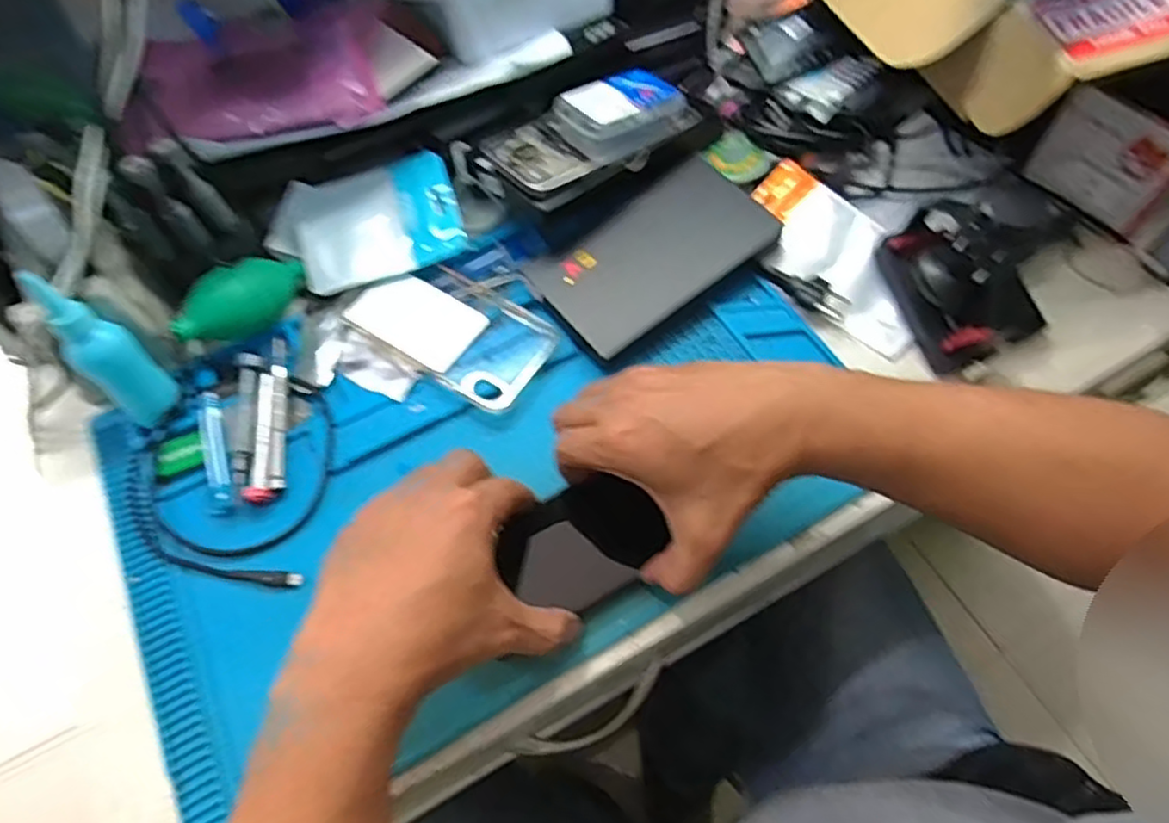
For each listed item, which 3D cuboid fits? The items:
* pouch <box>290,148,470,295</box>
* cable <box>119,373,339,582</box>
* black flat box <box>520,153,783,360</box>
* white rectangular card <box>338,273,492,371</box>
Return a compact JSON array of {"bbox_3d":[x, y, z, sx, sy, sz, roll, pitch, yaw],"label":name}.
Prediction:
[{"bbox_3d":[-0.157,-0.143,0.516,0.123,0.009,0.089,-19,77,-1],"label":"pouch"},{"bbox_3d":[-0.233,0.039,0.452,0.136,0.006,0.139,5,62,5],"label":"cable"},{"bbox_3d":[0.051,-0.119,0.509,0.175,0.022,0.100,-35,66,-16],"label":"black flat box"},{"bbox_3d":[-0.122,-0.069,0.497,0.092,0.007,0.059,30,66,17],"label":"white rectangular card"}]

